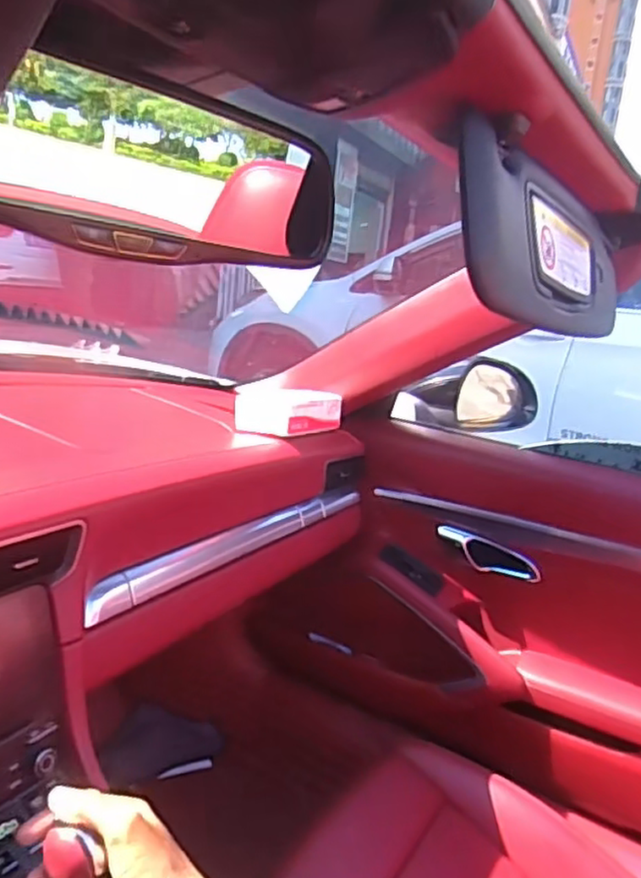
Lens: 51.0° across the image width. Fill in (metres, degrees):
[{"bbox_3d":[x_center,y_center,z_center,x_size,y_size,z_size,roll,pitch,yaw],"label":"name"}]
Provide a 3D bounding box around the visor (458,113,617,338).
[{"bbox_3d":[0.188,-0.136,0.527,0.019,0.112,0.349,-1,-1,38],"label":"visor"}]

